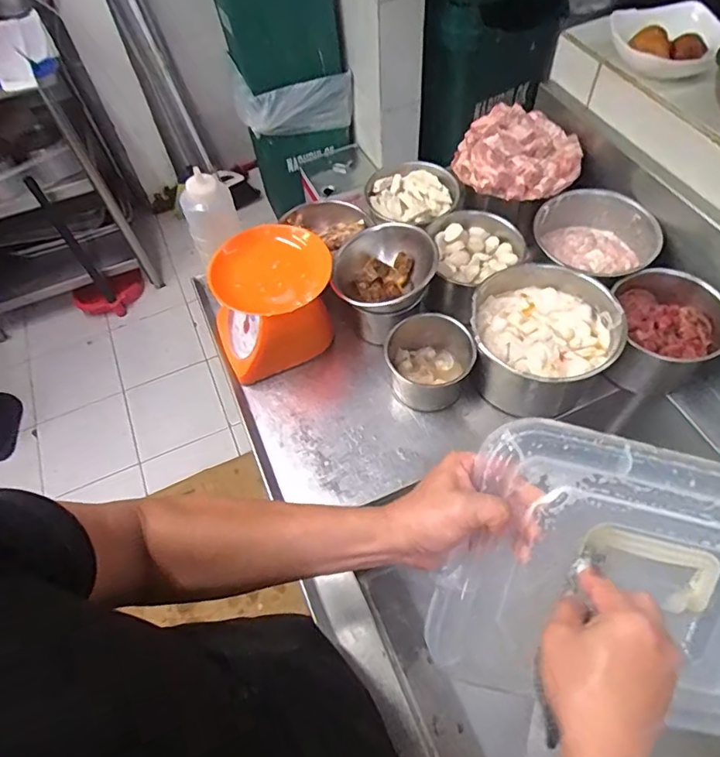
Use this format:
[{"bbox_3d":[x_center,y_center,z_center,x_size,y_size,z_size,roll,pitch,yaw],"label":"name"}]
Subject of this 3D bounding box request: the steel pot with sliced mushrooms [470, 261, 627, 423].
[{"bbox_3d":[0.244,-0.053,0.692,0.181,0.103,0.176,-2,57,3],"label":"steel pot with sliced mushrooms"}]

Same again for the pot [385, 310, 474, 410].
[{"bbox_3d":[0.096,-0.022,0.705,0.109,0.089,0.098,-9,57,-2],"label":"pot"}]

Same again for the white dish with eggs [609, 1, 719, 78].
[{"bbox_3d":[0.397,-0.443,0.666,0.138,0.039,0.112,13,59,12],"label":"white dish with eggs"}]

